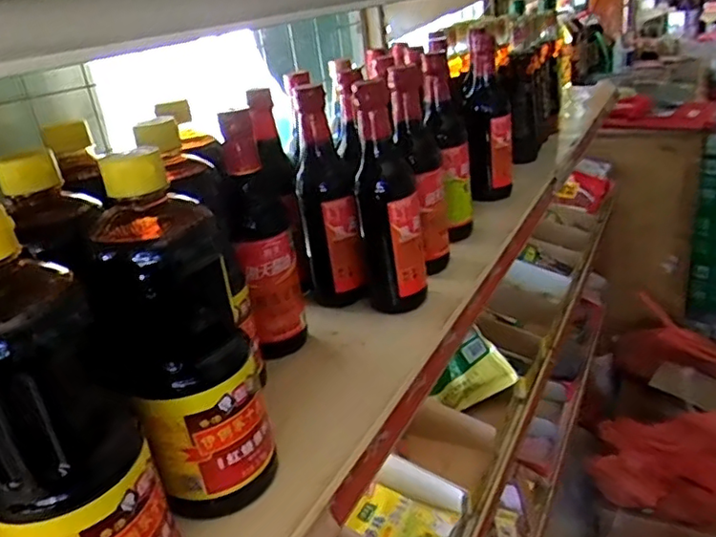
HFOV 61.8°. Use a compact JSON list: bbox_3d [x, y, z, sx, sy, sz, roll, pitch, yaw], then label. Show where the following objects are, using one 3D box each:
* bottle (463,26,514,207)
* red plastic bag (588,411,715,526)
[{"bbox_3d":[0.198,-0.218,0.898,0.073,0.231,0.070,-1,25,12],"label":"bottle"},{"bbox_3d":[0.734,0.430,1.329,0.395,0.170,0.190,3,26,20],"label":"red plastic bag"}]

